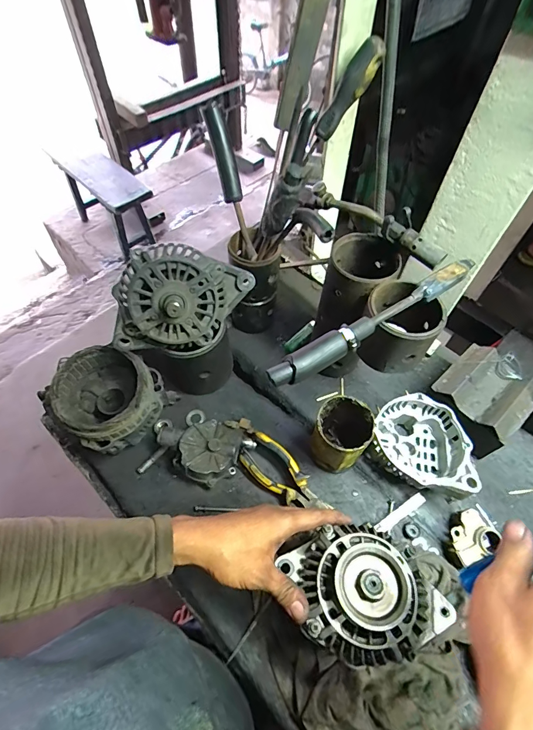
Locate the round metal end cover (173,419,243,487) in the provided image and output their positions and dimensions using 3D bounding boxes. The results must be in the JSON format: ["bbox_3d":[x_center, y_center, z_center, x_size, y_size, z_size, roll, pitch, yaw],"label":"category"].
[{"bbox_3d":[-0.083,0.126,0.544,0.083,0.056,0.086,1,57,-1],"label":"round metal end cover"}]

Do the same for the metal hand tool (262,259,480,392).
[{"bbox_3d":[0.122,-0.049,0.400,0.271,0.032,0.027,-27,62,-18],"label":"metal hand tool"}]

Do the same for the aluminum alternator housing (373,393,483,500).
[{"bbox_3d":[0.215,0.117,0.532,0.121,0.078,0.136,8,57,4],"label":"aluminum alternator housing"}]

